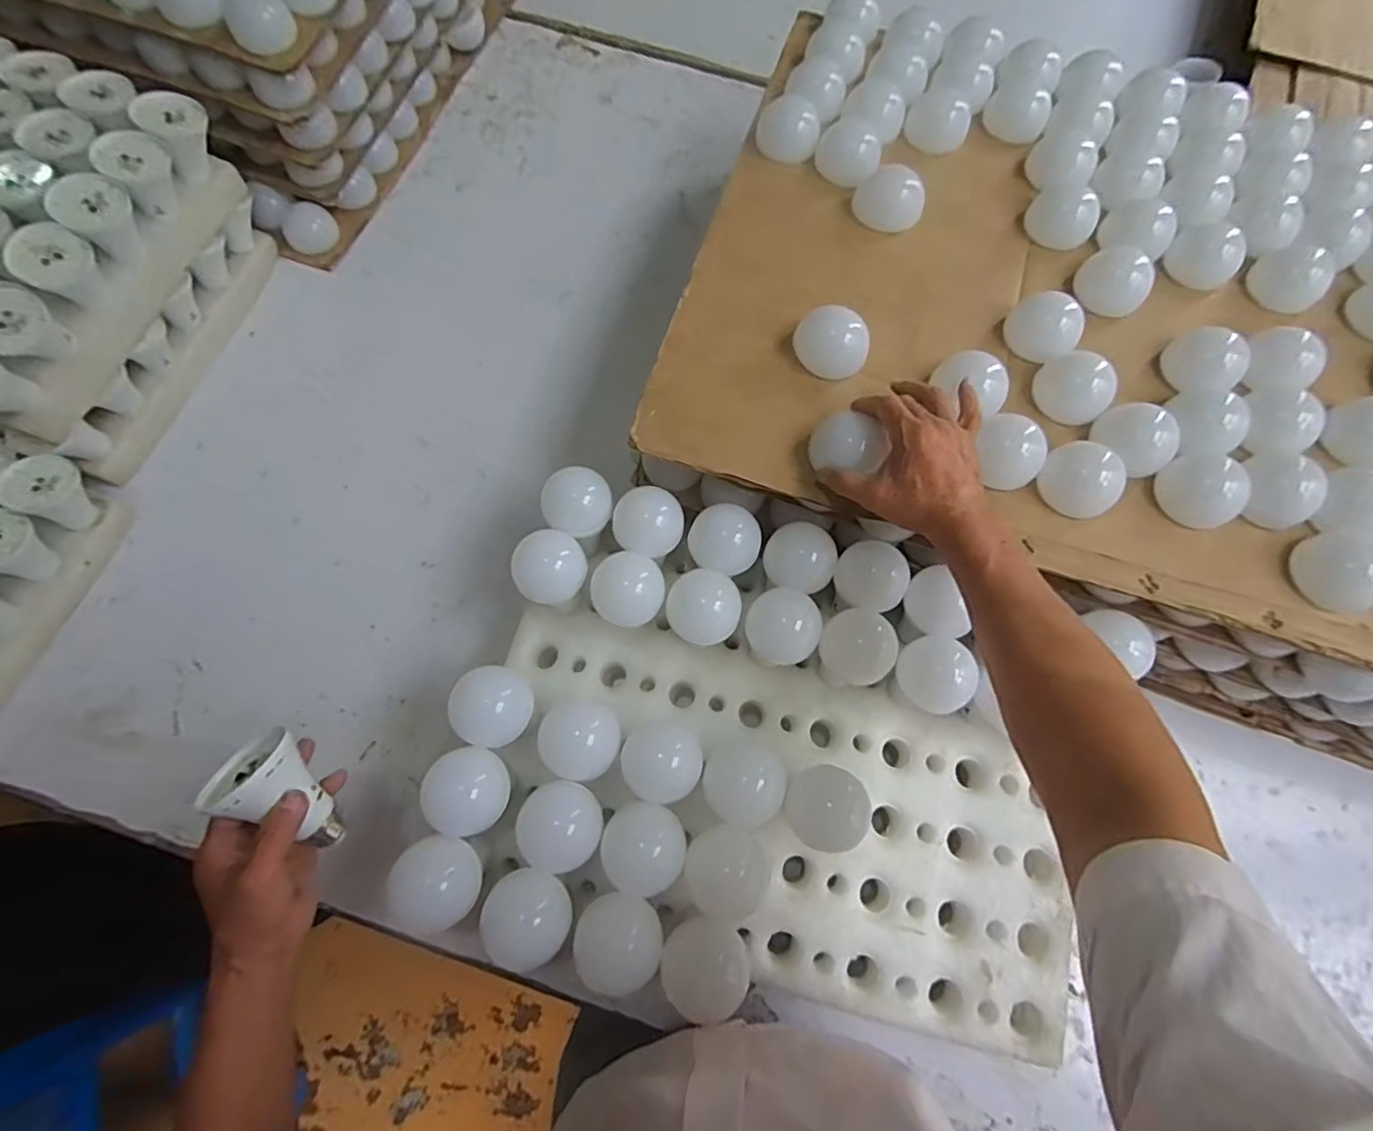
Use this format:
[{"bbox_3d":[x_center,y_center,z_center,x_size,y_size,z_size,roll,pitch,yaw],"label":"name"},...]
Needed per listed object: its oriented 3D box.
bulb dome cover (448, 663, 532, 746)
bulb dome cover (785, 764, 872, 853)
[{"bbox_3d":[-0.161,0.115,0.502,0.060,0.032,0.061,16,72,3],"label":"bulb dome cover"},{"bbox_3d":[0.112,0.195,0.494,0.064,0.037,0.058,-32,76,-11],"label":"bulb dome cover"}]

